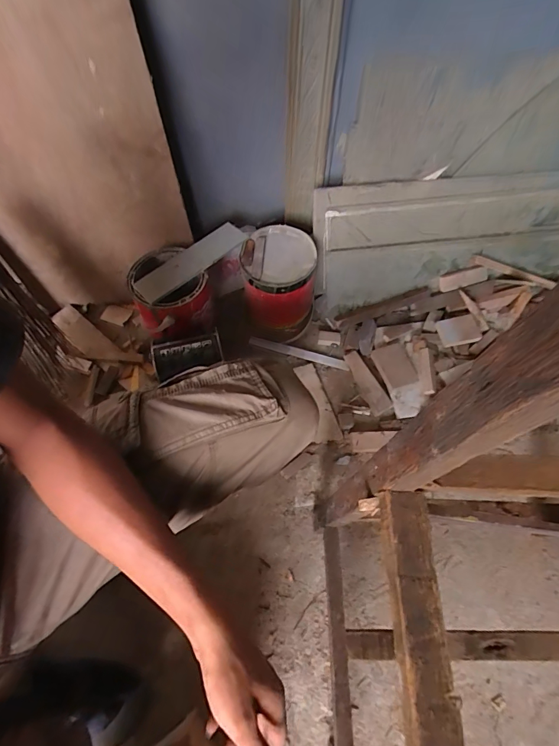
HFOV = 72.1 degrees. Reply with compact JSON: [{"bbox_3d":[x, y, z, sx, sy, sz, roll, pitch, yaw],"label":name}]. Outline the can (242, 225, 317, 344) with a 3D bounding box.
[{"bbox_3d":[0.000,-0.174,0.827,0.144,0.208,0.155,0,61,0],"label":"can"}]

